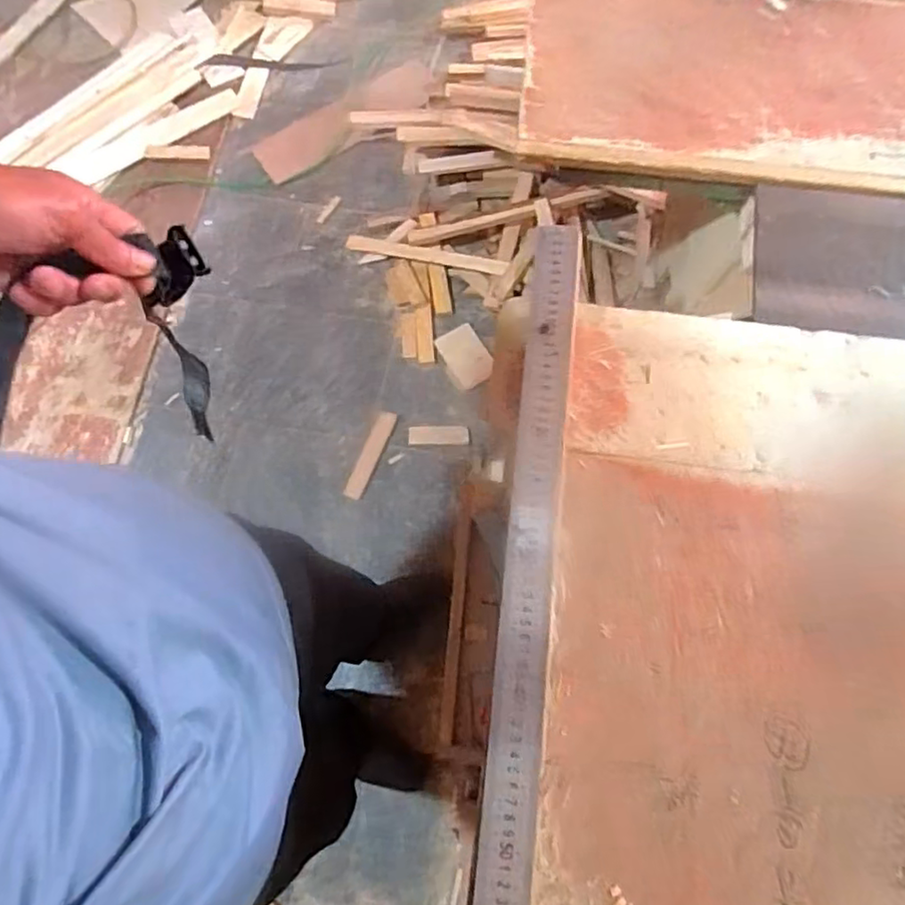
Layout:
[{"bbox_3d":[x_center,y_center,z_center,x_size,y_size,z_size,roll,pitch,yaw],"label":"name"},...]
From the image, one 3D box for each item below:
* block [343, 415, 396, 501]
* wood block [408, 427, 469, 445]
[{"bbox_3d":[-0.183,0.005,1.411,0.045,0.012,0.212,21,75,8],"label":"block"},{"bbox_3d":[-0.032,-0.038,1.404,0.135,0.014,0.044,1,74,3],"label":"wood block"}]

